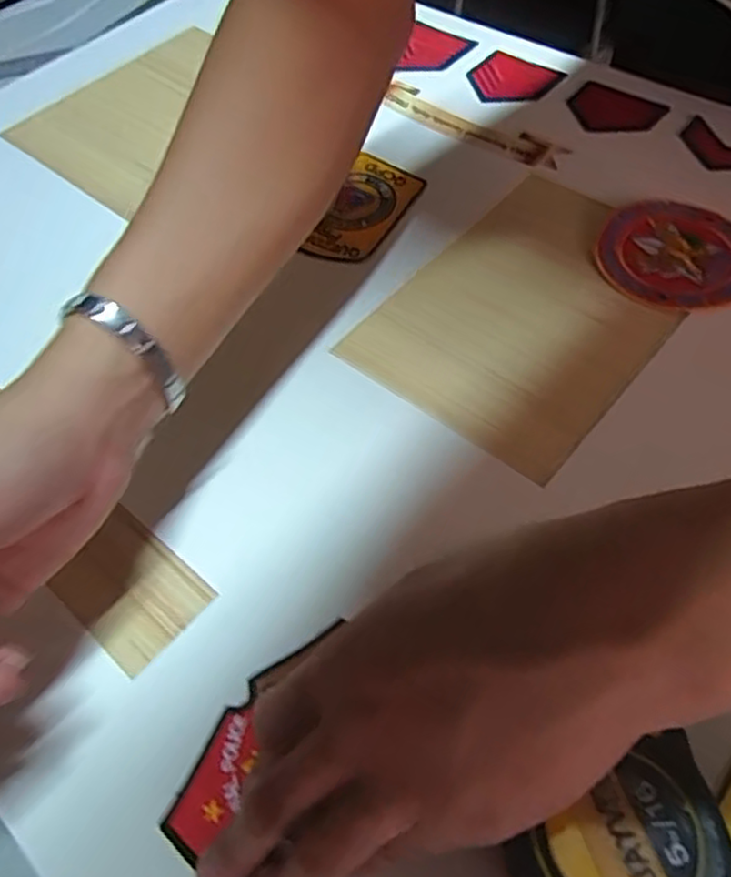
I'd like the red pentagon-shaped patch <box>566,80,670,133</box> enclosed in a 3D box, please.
[{"bbox_3d":[0.175,-0.231,0.483,0.064,0.005,0.052,29,63,22],"label":"red pentagon-shaped patch"}]

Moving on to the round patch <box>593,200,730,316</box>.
[{"bbox_3d":[0.179,-0.106,0.394,0.084,0.006,0.088,-4,57,6],"label":"round patch"}]

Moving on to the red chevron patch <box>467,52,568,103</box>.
[{"bbox_3d":[0.106,-0.269,0.511,0.065,0.006,0.055,30,64,22],"label":"red chevron patch"}]

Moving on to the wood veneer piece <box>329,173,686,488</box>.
[{"bbox_3d":[0.095,-0.074,0.387,0.138,0.008,0.190,34,66,27],"label":"wood veneer piece"}]

